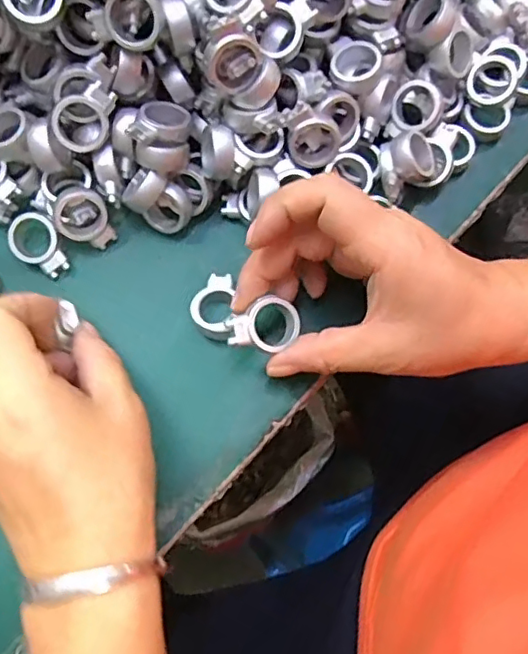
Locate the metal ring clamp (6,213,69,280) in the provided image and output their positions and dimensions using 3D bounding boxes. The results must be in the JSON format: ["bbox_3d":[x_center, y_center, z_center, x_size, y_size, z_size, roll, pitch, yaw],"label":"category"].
[{"bbox_3d":[-0.114,-0.042,0.299,0.024,0.014,0.031,-44,81,-11],"label":"metal ring clamp"}]

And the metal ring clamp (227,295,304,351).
[{"bbox_3d":[0.000,-0.001,0.266,0.033,0.008,0.023,10,76,1],"label":"metal ring clamp"}]

